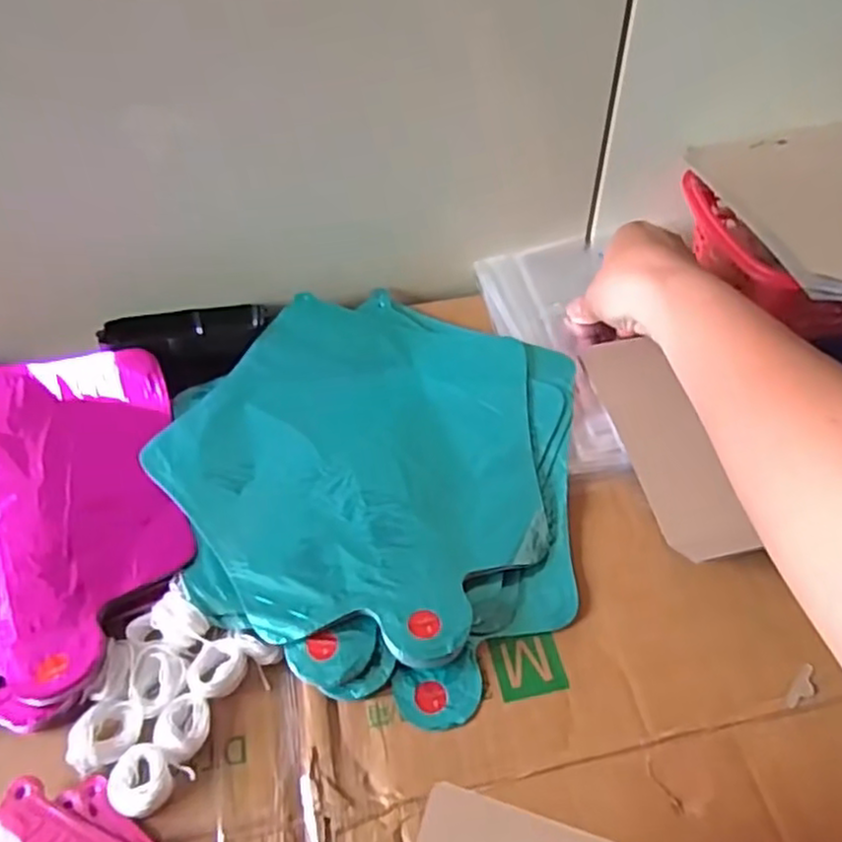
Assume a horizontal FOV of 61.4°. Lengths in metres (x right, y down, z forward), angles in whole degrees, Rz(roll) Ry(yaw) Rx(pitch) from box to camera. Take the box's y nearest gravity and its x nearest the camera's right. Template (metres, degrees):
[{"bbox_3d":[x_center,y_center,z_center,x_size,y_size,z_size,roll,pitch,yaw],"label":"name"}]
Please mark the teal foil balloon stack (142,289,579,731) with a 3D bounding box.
[{"bbox_3d":[-0.024,0.020,0.419,0.248,0.019,0.245,22,54,19],"label":"teal foil balloon stack"}]

